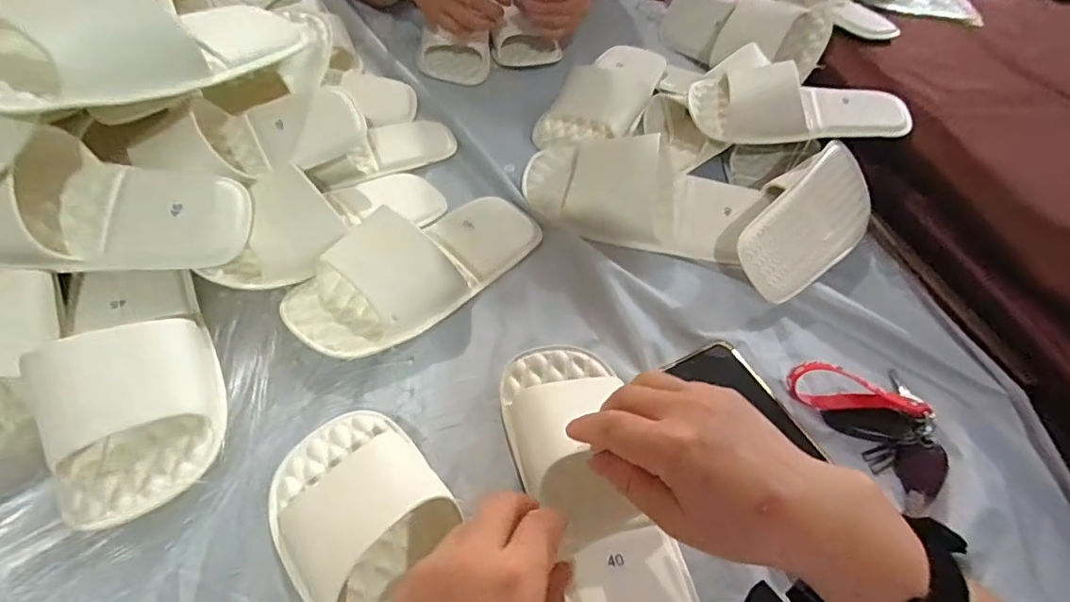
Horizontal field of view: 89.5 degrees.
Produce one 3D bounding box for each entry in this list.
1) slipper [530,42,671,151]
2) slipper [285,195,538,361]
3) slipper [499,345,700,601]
[{"bbox_3d":[0.086,-0.264,0.677,0.118,0.052,0.241,19,50,7],"label":"slipper"},{"bbox_3d":[-0.092,-0.037,0.464,0.102,0.056,0.239,40,55,23],"label":"slipper"},{"bbox_3d":[0.043,0.125,0.357,0.087,0.051,0.228,-12,56,-16],"label":"slipper"}]

